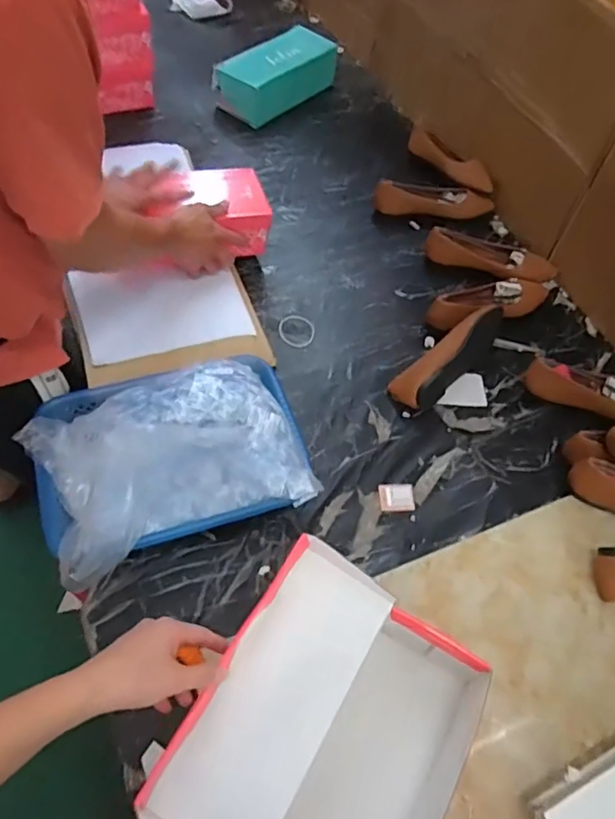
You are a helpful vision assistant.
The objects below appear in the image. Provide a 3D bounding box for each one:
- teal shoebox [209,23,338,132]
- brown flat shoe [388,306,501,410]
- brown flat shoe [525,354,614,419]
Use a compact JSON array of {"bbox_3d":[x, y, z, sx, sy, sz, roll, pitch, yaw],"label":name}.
[{"bbox_3d":[-0.066,-0.772,1.322,0.134,0.097,0.284,38,62,18],"label":"teal shoebox"},{"bbox_3d":[0.232,-0.094,0.925,0.080,0.054,0.235,38,62,18],"label":"brown flat shoe"},{"bbox_3d":[0.462,-0.025,0.906,0.237,0.063,0.069,16,57,5],"label":"brown flat shoe"}]

